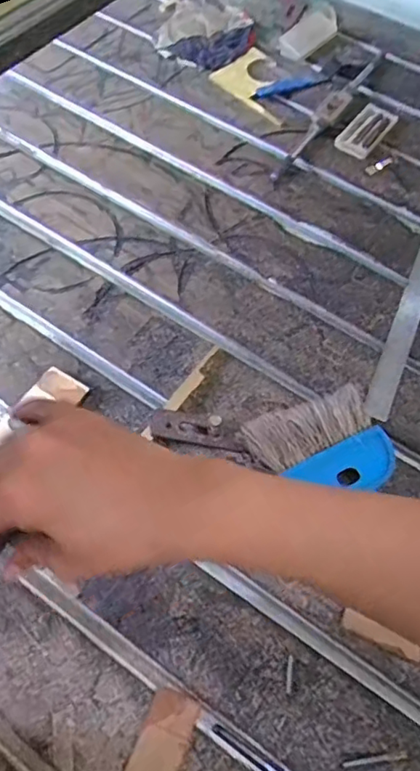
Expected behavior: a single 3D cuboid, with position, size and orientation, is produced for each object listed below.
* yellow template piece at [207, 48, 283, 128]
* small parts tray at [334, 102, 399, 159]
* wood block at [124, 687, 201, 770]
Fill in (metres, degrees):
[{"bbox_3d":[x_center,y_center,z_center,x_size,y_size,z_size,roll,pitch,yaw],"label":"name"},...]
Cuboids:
[{"bbox_3d":[0.080,-0.431,0.832,0.102,0.010,0.143,-36,69,-20],"label":"yellow template piece"},{"bbox_3d":[0.212,-0.346,0.790,0.047,0.014,0.101,34,65,14],"label":"small parts tray"},{"bbox_3d":[-0.035,0.269,0.440,0.036,0.004,0.067,22,63,8],"label":"wood block"}]

